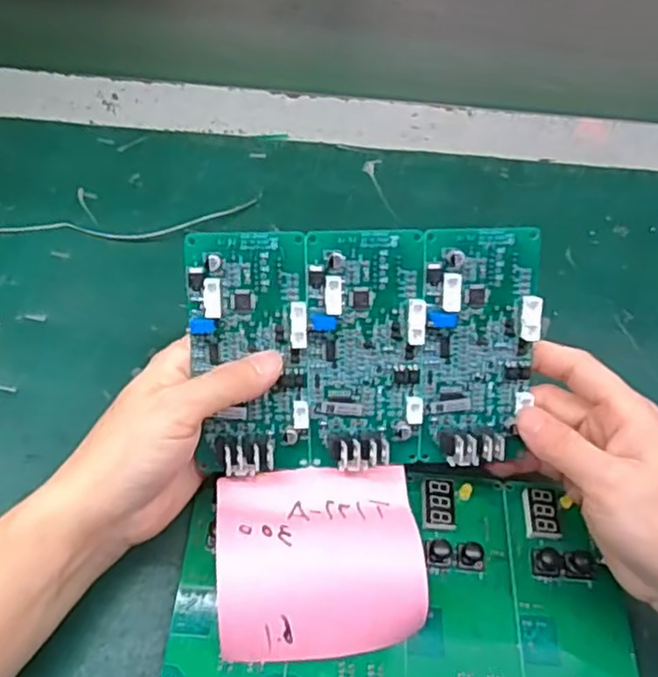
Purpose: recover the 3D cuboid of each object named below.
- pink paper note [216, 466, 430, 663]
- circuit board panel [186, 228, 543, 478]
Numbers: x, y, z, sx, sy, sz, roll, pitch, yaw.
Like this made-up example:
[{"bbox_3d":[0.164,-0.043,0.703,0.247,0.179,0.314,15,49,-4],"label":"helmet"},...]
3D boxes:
[{"bbox_3d":[-0.004,0.093,0.288,0.085,0.015,0.078,-3,59,-6],"label":"pink paper note"},{"bbox_3d":[0.017,0.008,0.290,0.145,0.011,0.105,-2,104,-3],"label":"circuit board panel"}]

